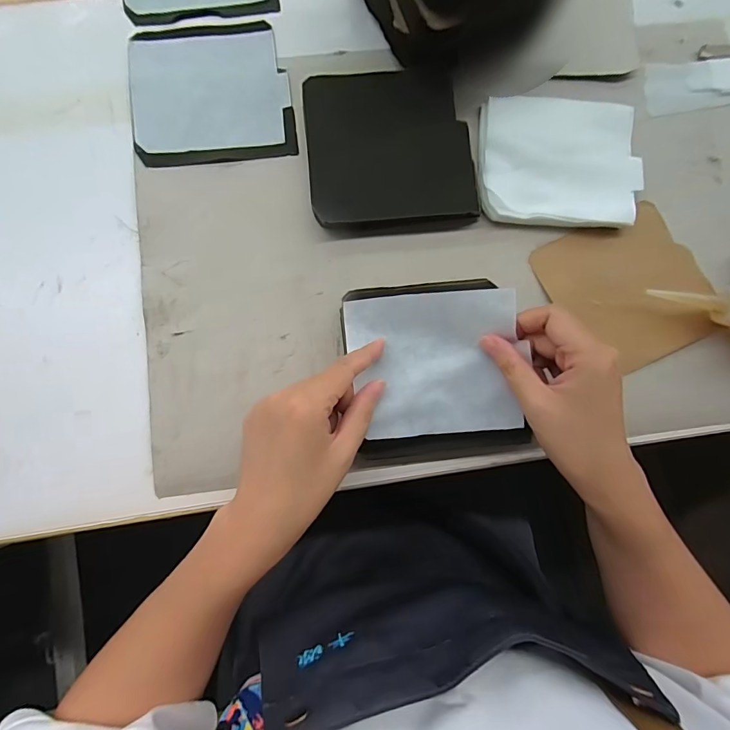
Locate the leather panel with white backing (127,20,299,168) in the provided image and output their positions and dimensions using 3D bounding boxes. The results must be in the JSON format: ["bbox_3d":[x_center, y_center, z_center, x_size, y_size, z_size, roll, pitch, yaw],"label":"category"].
[{"bbox_3d":[-0.134,-0.239,0.370,0.133,0.006,0.128,-7,85,-4],"label":"leather panel with white backing"}]

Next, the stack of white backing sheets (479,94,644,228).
[{"bbox_3d":[0.166,-0.174,0.363,0.133,0.012,0.108,5,84,-2],"label":"stack of white backing sheets"}]

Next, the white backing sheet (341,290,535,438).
[{"bbox_3d":[0.047,0.000,0.305,0.117,0.041,0.107,-4,85,-3],"label":"white backing sheet"}]

